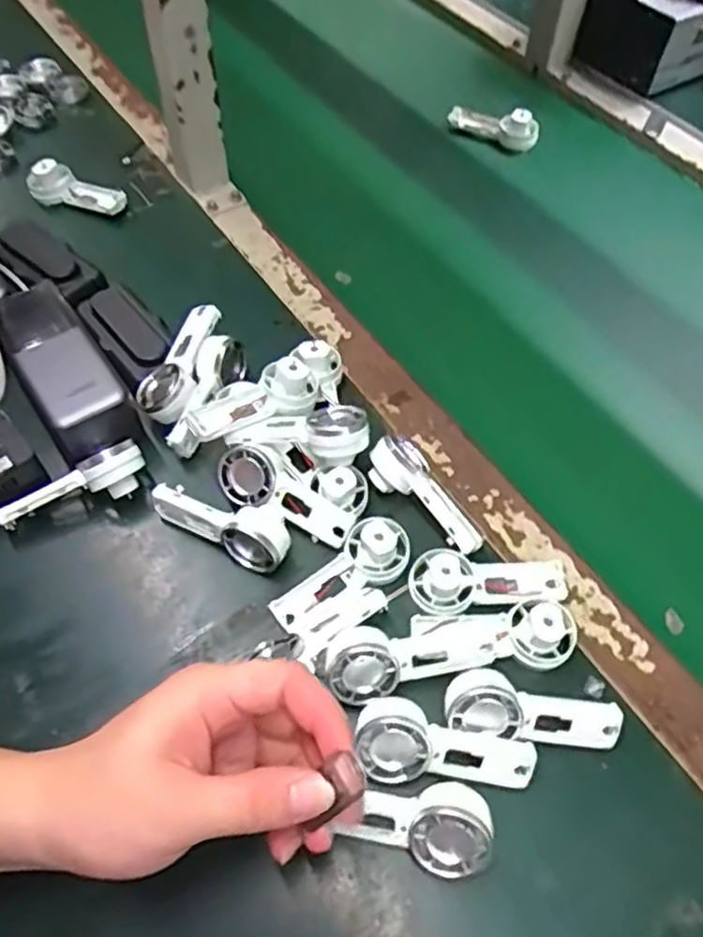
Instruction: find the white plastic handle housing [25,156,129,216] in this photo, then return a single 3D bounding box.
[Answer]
[{"bbox_3d":[-0.244,-0.244,0.611,0.084,0.036,0.031,23,60,14],"label":"white plastic handle housing"}]

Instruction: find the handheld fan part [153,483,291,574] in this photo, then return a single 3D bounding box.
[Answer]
[{"bbox_3d":[-0.080,0.030,0.429,0.091,0.026,0.032,27,61,17],"label":"handheld fan part"}]

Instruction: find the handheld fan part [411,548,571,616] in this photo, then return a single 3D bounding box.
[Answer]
[{"bbox_3d":[0.084,0.068,0.415,0.095,0.035,0.034,-3,57,-2],"label":"handheld fan part"}]

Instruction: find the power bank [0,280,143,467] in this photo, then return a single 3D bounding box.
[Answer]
[{"bbox_3d":[-0.200,-0.066,0.475,0.057,0.043,0.136,-29,61,-18],"label":"power bank"}]

